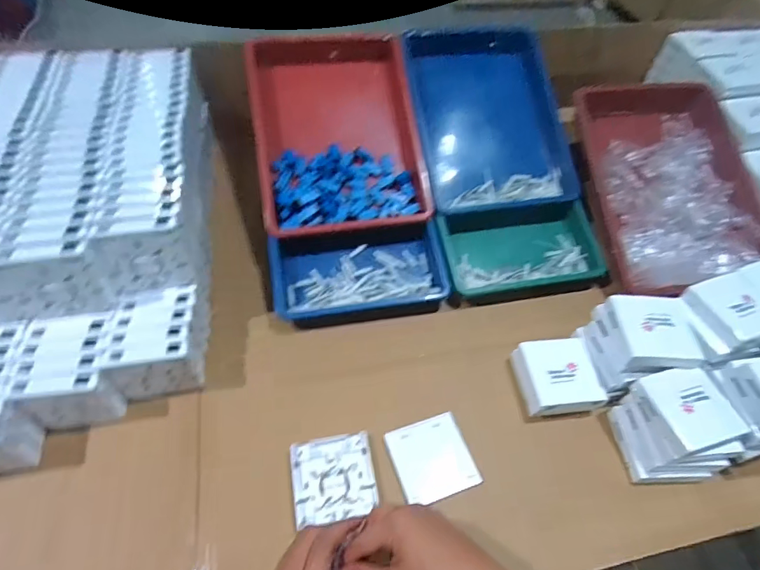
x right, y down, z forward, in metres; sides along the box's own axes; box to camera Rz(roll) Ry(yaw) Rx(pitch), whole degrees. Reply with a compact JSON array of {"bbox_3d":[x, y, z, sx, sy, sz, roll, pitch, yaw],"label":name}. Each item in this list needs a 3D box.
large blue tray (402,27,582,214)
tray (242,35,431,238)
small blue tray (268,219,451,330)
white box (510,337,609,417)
[{"bbox_3d":[0.170,-0.269,0.730,0.239,0.065,0.312,-7,87,-11],"label":"large blue tray"},{"bbox_3d":[-0.068,-0.245,0.692,0.239,0.054,0.340,-7,79,-11],"label":"tray"},{"bbox_3d":[-0.031,-0.017,0.653,0.240,0.060,0.132,-6,55,-9],"label":"small blue tray"},{"bbox_3d":[0.223,0.117,0.574,0.086,0.041,0.094,-5,55,-9],"label":"white box"}]

